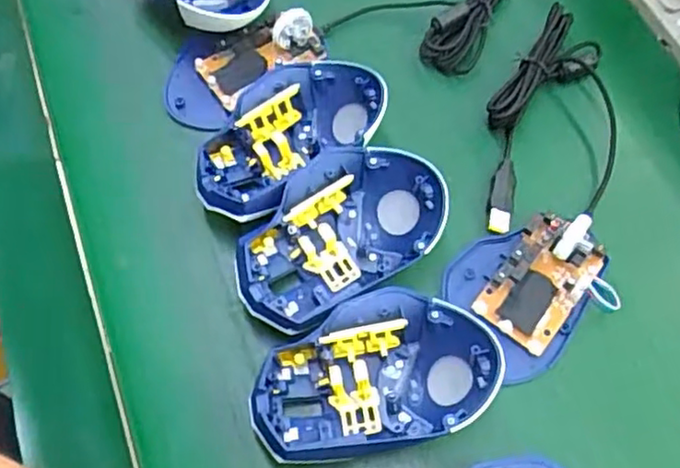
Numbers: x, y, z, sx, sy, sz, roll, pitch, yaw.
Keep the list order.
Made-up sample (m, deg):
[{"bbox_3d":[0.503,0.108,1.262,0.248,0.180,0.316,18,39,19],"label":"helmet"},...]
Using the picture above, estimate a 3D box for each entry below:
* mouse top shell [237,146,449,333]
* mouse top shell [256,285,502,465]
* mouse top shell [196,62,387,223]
[{"bbox_3d":[-0.001,0.001,0.360,0.119,0.043,0.073,-31,69,-12],"label":"mouse top shell"},{"bbox_3d":[0.017,0.070,0.328,0.120,0.034,0.075,-9,66,-3],"label":"mouse top shell"},{"bbox_3d":[-0.028,-0.053,0.386,0.123,0.040,0.076,-34,70,-13],"label":"mouse top shell"}]

